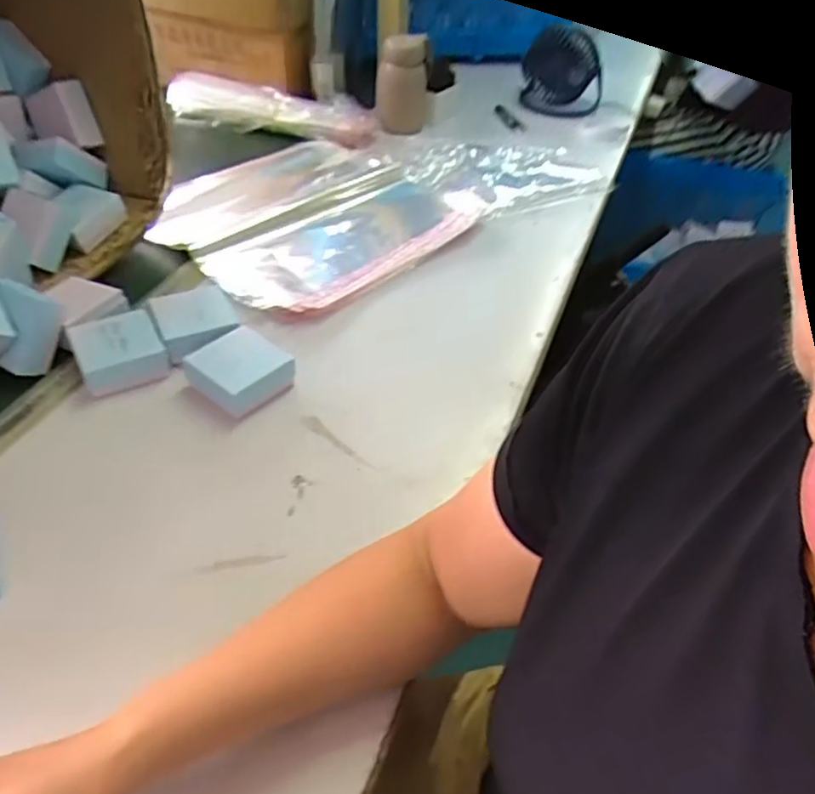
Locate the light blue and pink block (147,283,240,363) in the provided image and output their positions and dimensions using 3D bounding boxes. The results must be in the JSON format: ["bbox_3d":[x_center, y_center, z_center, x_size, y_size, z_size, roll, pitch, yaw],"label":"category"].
[{"bbox_3d":[-0.215,-0.077,0.689,0.076,0.033,0.083,-18,49,-23],"label":"light blue and pink block"}]

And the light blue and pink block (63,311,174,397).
[{"bbox_3d":[-0.283,-0.046,0.660,0.075,0.039,0.083,-20,49,-24],"label":"light blue and pink block"}]

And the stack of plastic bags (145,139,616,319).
[{"bbox_3d":[-0.040,-0.297,0.947,0.589,0.023,0.355,-29,54,-31],"label":"stack of plastic bags"}]

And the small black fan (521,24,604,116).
[{"bbox_3d":[0.286,-0.598,1.235,0.149,0.127,0.078,12,43,9],"label":"small black fan"}]

